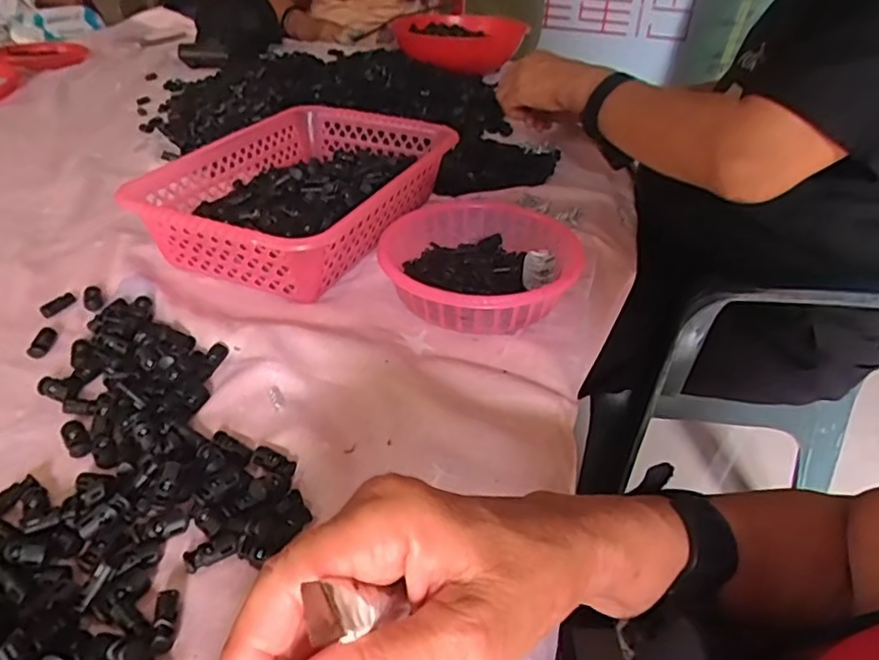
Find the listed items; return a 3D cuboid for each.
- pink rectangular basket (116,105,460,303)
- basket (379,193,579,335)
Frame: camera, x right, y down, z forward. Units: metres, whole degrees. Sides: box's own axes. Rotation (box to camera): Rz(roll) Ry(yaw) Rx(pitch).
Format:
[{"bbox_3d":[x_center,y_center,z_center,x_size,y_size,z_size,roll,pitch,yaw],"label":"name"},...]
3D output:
[{"bbox_3d":[-0.136,-0.141,0.645,0.205,0.079,0.301,18,39,17],"label":"pink rectangular basket"},{"bbox_3d":[0.034,-0.057,0.560,0.165,0.053,0.177,3,37,-2],"label":"basket"}]

